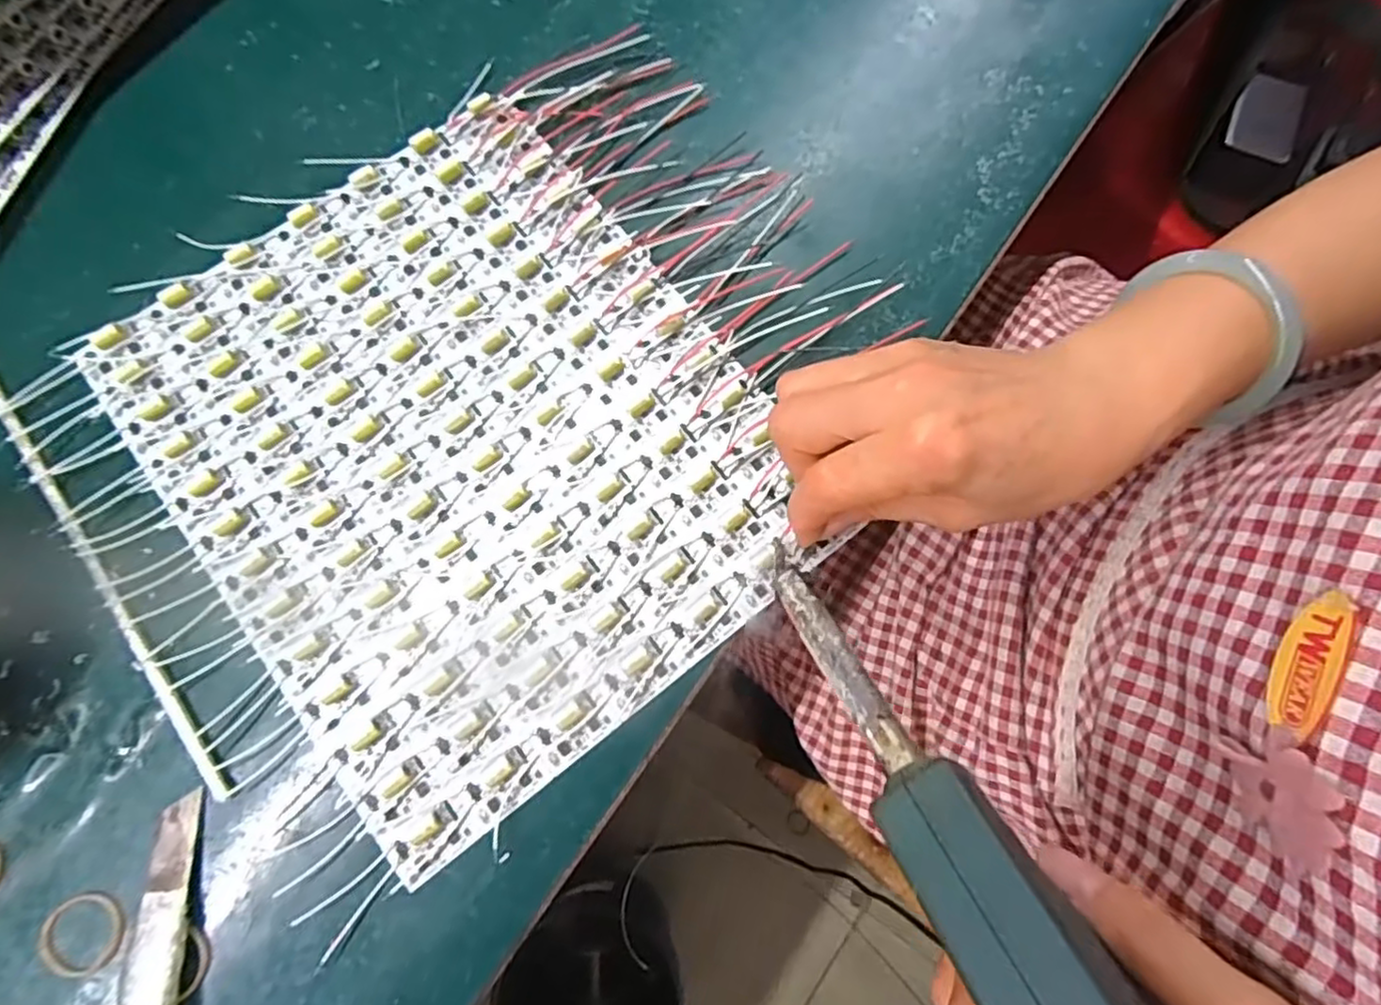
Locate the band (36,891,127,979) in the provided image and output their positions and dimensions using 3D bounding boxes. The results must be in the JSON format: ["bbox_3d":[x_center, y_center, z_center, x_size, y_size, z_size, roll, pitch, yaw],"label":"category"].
[{"bbox_3d":[-0.235,0.166,0.263,0.034,0.005,0.028,-8,79,-3],"label":"band"}]

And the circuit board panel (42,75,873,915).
[{"bbox_3d":[-0.105,-0.030,0.309,0.238,0.011,0.283,-38,82,-8],"label":"circuit board panel"}]

